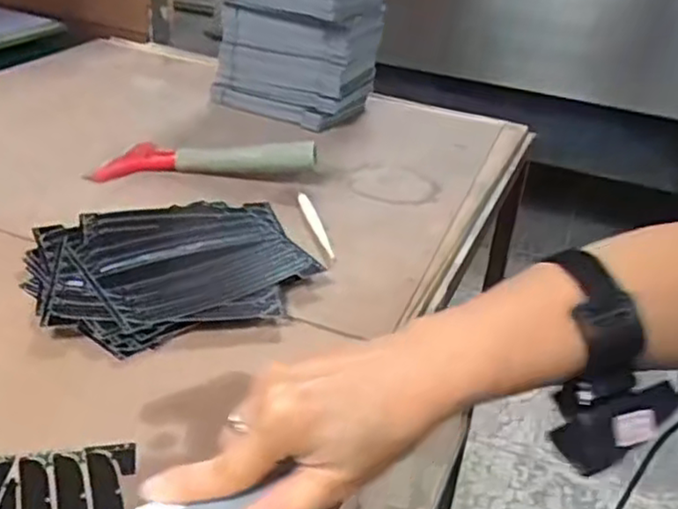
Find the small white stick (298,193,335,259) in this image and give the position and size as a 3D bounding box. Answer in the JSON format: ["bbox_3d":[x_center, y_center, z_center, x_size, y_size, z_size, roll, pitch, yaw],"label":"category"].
[{"bbox_3d":[-0.019,-0.027,0.629,0.010,0.009,0.109,-5,32,-16],"label":"small white stick"}]

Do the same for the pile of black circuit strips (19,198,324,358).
[{"bbox_3d":[-0.128,0.008,0.543,0.198,0.018,0.173,-13,35,-27],"label":"pile of black circuit strips"}]

